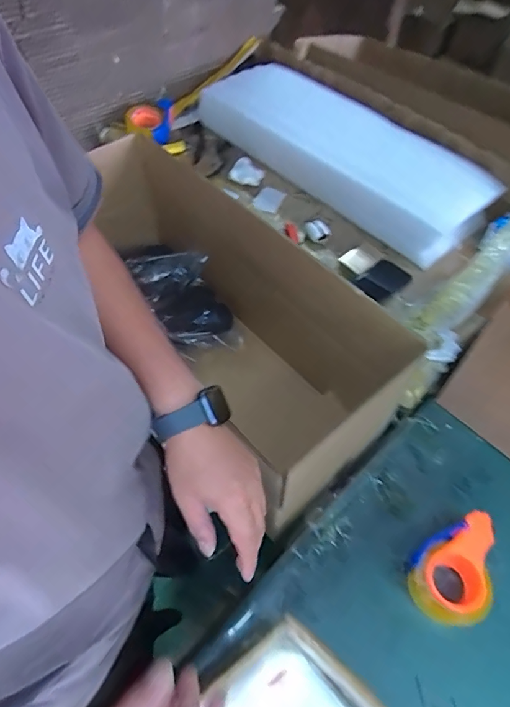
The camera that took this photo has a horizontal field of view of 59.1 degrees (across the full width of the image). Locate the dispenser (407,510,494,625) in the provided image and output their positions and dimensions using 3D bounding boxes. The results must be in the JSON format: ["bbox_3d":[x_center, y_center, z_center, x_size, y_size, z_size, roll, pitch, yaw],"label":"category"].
[{"bbox_3d":[0.310,0.326,0.684,0.165,0.067,0.112,-33,62,-22],"label":"dispenser"}]

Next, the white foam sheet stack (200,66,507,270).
[{"bbox_3d":[0.193,-0.500,1.091,0.243,0.105,0.750,-33,61,-22],"label":"white foam sheet stack"}]

